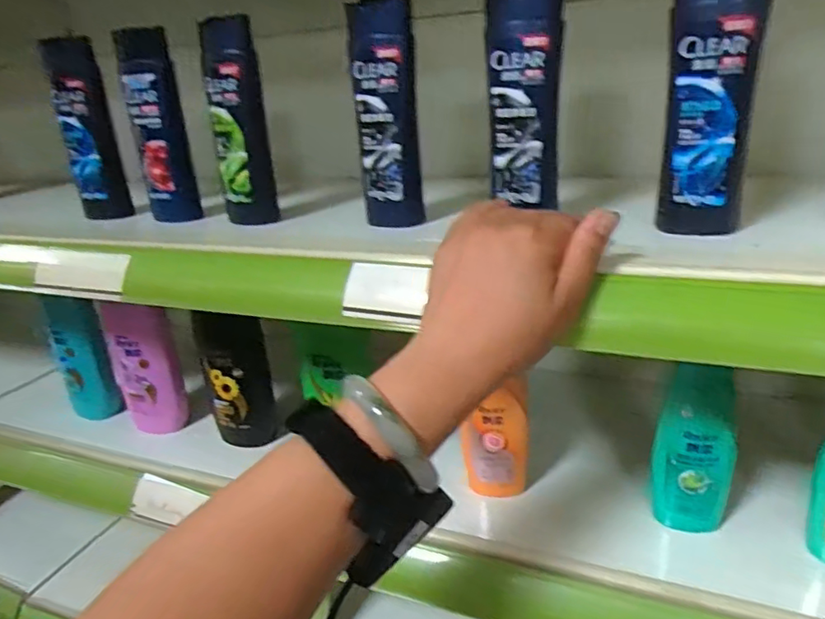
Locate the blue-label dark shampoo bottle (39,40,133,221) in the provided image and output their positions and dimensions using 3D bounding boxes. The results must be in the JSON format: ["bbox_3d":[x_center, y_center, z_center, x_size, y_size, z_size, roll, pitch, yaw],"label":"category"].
[{"bbox_3d":[-0.345,-0.189,0.615,0.049,0.178,0.041,-14,25,-21],"label":"blue-label dark shampoo bottle"}]

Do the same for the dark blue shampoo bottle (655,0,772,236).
[{"bbox_3d":[0.196,-0.130,0.383,0.053,0.183,0.033,7,26,26],"label":"dark blue shampoo bottle"}]

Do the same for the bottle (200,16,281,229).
[{"bbox_3d":[-0.157,-0.166,0.522,0.048,0.172,0.044,-10,24,-12],"label":"bottle"}]

